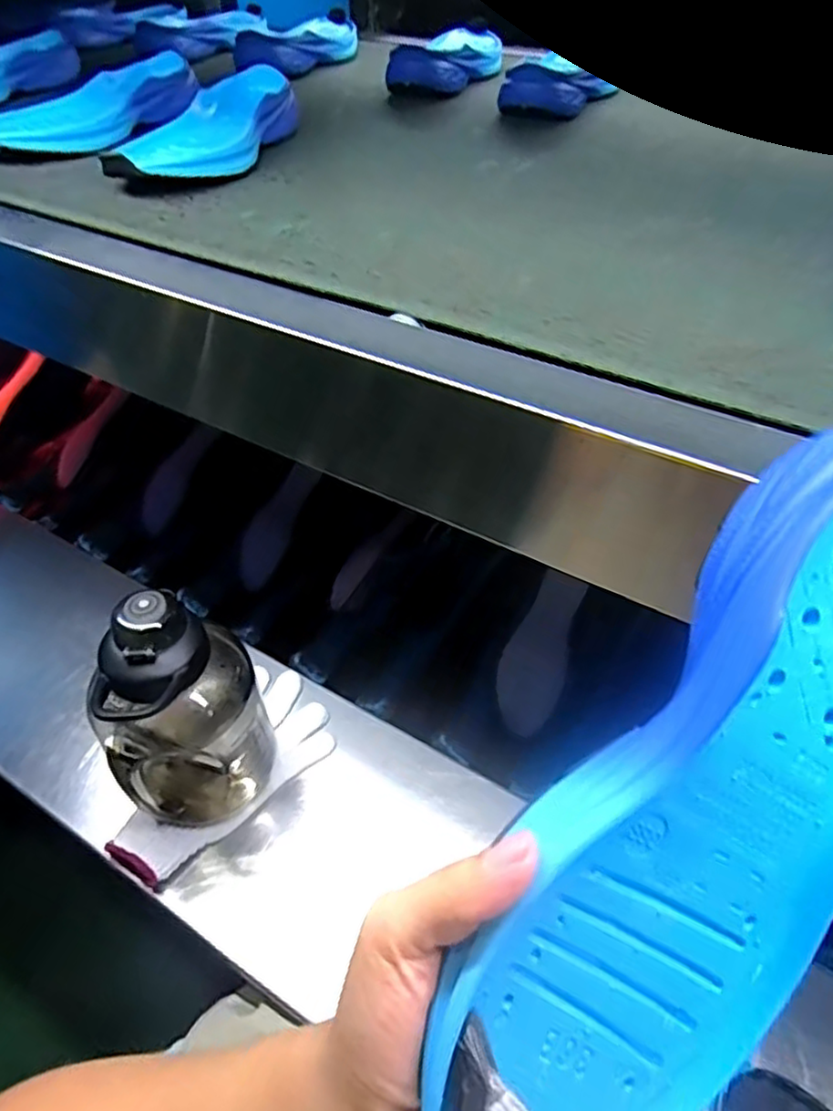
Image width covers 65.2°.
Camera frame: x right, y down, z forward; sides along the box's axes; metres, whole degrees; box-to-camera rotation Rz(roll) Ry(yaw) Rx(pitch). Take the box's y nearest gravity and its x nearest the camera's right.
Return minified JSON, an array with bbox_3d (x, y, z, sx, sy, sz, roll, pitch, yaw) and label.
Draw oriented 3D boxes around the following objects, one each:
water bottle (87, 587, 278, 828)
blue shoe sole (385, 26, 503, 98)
[{"bbox_3d":[-0.183,0.135,0.528,0.108,0.215,0.107,-8,48,-7],"label":"water bottle"},{"bbox_3d":[0.045,-0.591,0.765,0.089,0.042,0.228,13,49,13],"label":"blue shoe sole"}]

